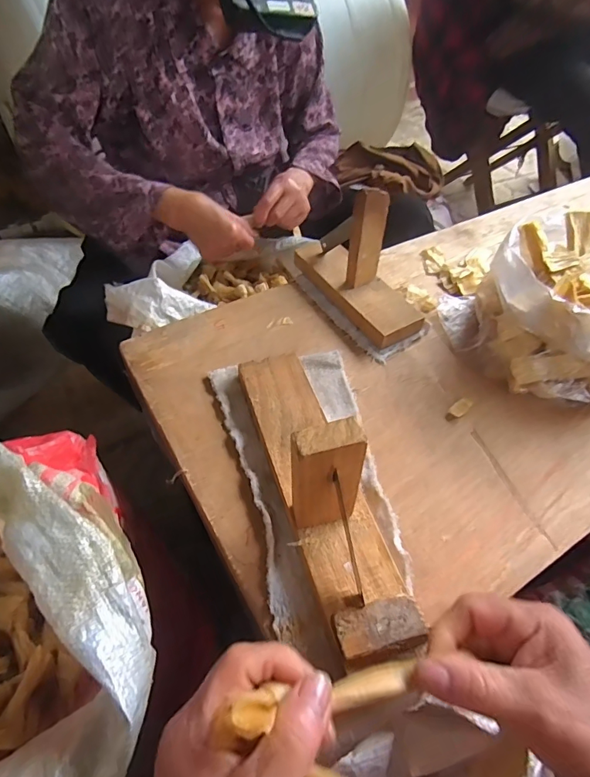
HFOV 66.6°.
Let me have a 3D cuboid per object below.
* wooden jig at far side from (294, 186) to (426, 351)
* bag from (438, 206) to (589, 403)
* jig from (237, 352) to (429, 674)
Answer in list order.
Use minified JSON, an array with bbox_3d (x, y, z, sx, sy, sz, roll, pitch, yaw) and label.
[{"bbox_3d":[0.071,-0.145,0.476,0.061,0.124,0.173,-26,57,-23],"label":"wooden jig at far side"},{"bbox_3d":[0.280,-0.081,0.446,0.210,0.123,0.174,1,50,-3],"label":"bag"},{"bbox_3d":[0.025,0.046,0.323,0.074,0.118,0.269,-13,53,-15],"label":"jig"}]

